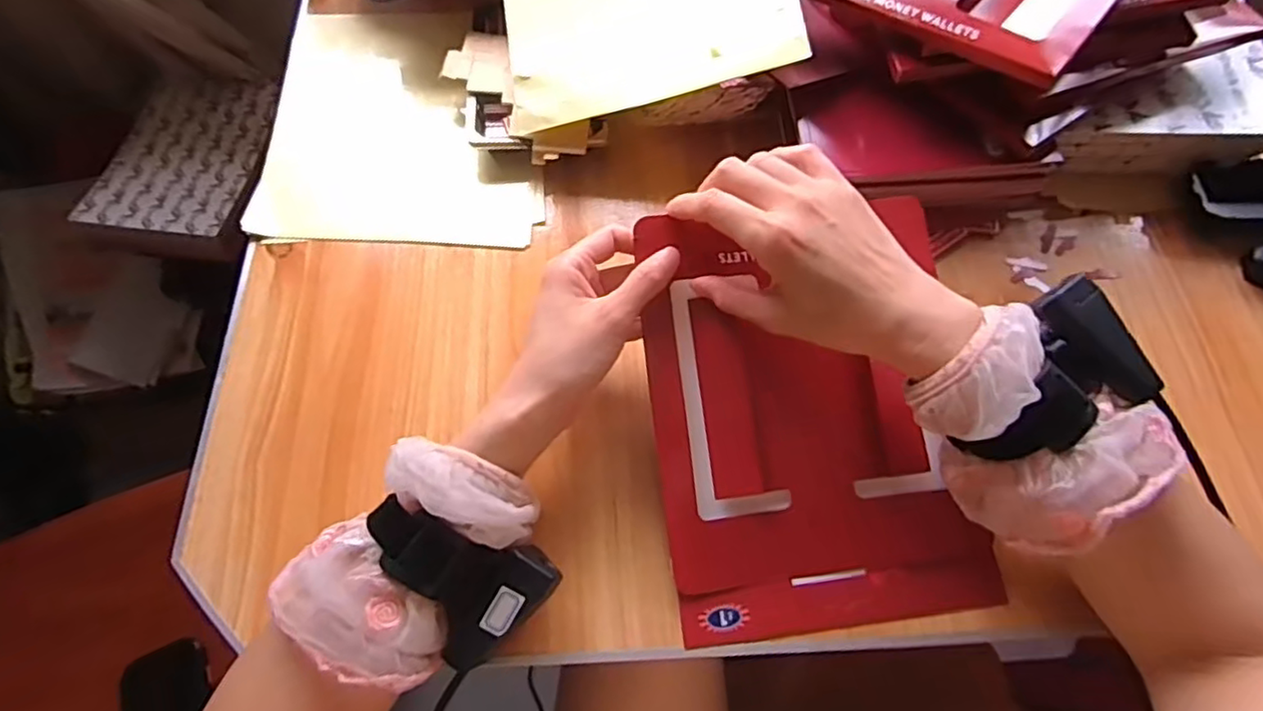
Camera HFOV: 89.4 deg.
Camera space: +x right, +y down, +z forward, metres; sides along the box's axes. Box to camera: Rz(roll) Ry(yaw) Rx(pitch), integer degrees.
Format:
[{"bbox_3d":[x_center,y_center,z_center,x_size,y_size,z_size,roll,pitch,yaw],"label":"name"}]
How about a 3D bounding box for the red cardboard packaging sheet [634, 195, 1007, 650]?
[{"bbox_3d":[0.109,0.036,0.391,0.187,0.012,0.248,-7,84,-4],"label":"red cardboard packaging sheet"}]

